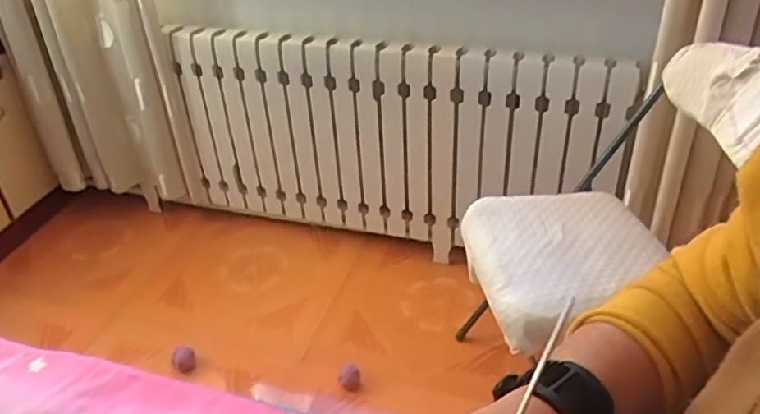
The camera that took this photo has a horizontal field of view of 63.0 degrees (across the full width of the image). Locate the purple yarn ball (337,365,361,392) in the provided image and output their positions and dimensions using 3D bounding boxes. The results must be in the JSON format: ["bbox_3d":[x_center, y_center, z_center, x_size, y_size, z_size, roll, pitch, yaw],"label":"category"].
[{"bbox_3d":[-0.074,0.424,1.528,0.054,0.052,0.057,-3,35,2],"label":"purple yarn ball"}]

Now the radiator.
[{"bbox_3d":[-0.024,-0.177,1.748,1.227,0.572,0.152,13,39,23],"label":"radiator"}]

